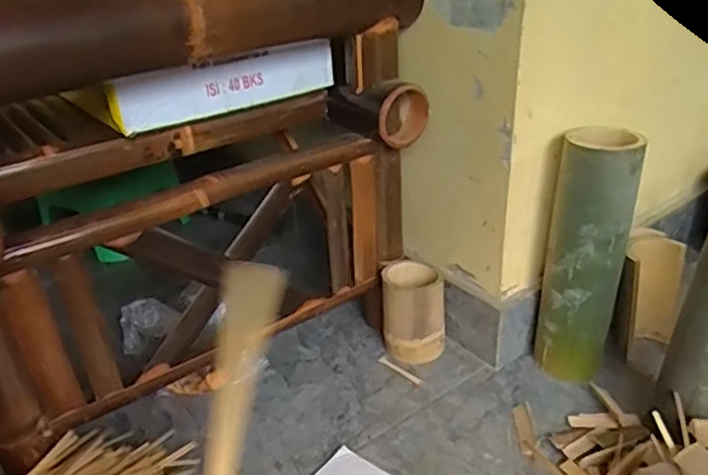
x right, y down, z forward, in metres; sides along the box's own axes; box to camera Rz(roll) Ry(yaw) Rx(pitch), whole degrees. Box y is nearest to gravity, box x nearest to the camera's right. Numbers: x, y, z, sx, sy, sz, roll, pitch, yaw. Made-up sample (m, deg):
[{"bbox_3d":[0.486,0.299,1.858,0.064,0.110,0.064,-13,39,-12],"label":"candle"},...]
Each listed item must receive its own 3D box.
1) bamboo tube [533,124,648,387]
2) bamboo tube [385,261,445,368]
[{"bbox_3d":[0.295,0.030,0.800,0.093,0.321,0.075,9,31,20],"label":"bamboo tube"},{"bbox_3d":[0.085,0.108,0.886,0.087,0.120,0.074,1,29,7],"label":"bamboo tube"}]

